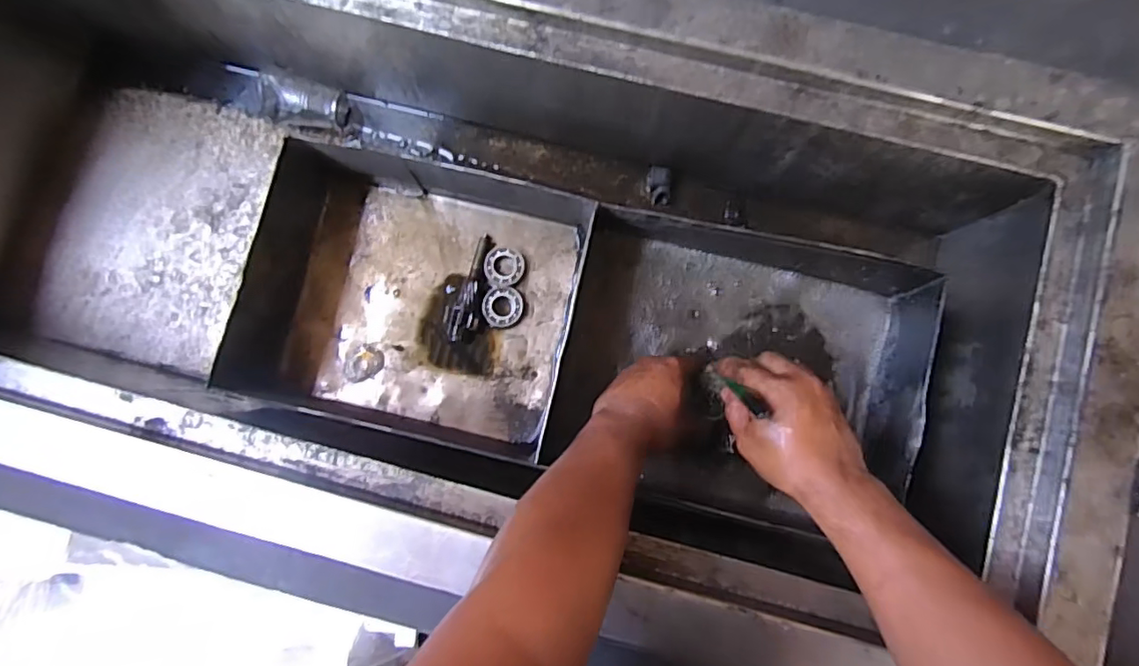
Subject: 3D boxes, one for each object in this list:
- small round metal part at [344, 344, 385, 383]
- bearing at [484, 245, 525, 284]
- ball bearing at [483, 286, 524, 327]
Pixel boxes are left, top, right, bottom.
[{"bbox_3d":[-0.241,0.035,0.679,0.048,0.004,0.039,-28,85,-1],"label":"small round metal part"},{"bbox_3d":[-0.075,-0.078,0.673,0.044,0.011,0.046,0,85,2],"label":"bearing"},{"bbox_3d":[-0.076,-0.030,0.666,0.044,0.015,0.045,0,85,2],"label":"ball bearing"}]

